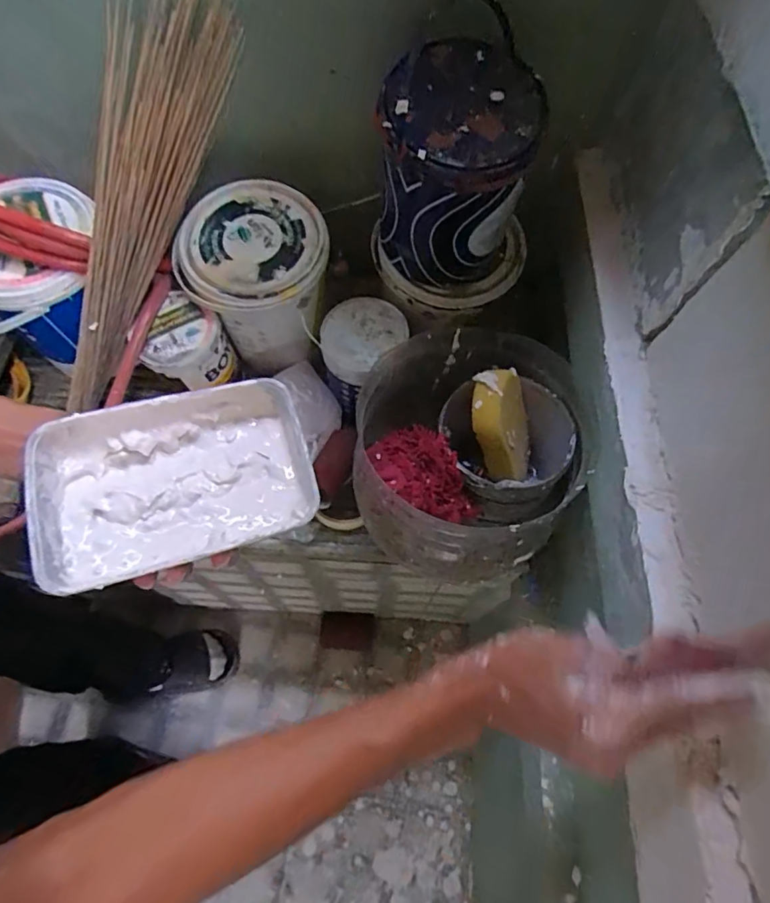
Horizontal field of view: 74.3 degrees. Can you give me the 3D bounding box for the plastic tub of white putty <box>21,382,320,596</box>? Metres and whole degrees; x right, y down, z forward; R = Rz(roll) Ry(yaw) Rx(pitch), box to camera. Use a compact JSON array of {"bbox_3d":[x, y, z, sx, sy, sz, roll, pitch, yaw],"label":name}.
[{"bbox_3d":[-0.134,0.020,0.336,0.166,0.045,0.108,-17,67,-10],"label":"plastic tub of white putty"}]

